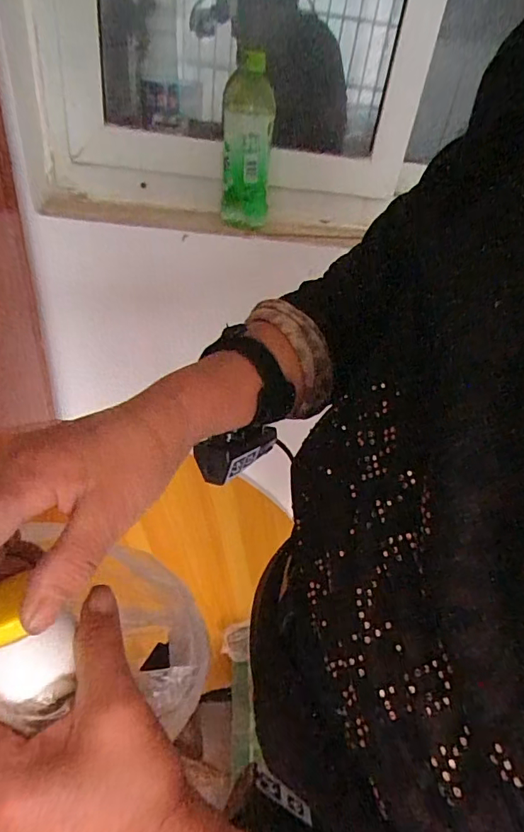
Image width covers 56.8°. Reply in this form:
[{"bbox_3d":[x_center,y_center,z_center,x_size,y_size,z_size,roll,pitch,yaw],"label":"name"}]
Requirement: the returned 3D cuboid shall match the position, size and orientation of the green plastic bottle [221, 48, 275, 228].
[{"bbox_3d":[-0.021,-0.397,0.711,0.073,0.207,0.081,6,38,-3],"label":"green plastic bottle"}]

